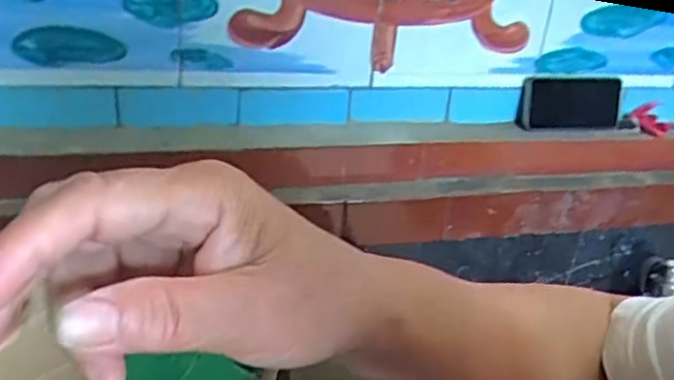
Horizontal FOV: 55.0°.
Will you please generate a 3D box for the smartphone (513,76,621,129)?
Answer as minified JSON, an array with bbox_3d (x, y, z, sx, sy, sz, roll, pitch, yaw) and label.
[{"bbox_3d":[0.352,-0.131,0.973,0.167,0.075,0.015,-2,7,-15],"label":"smartphone"}]

